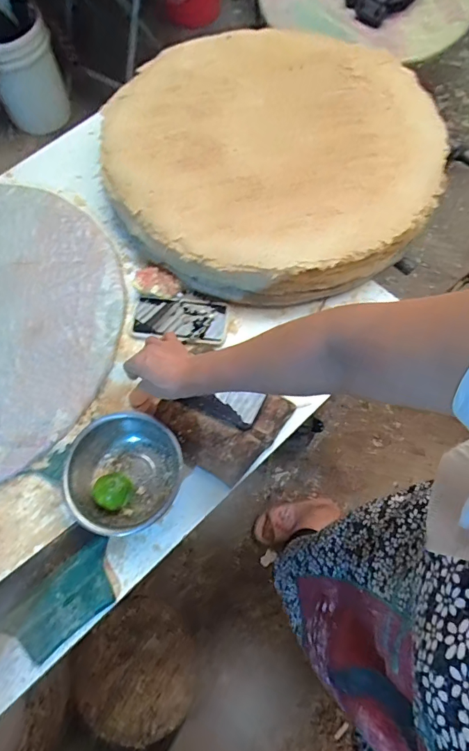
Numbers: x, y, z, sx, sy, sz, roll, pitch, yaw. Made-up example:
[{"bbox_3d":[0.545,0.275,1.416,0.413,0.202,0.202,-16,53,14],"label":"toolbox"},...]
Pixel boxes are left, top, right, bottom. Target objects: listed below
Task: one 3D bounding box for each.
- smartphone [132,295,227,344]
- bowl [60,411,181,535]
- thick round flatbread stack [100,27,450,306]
[{"bbox_3d":[-0.095,-0.098,0.733,0.158,0.015,0.080,6,70,4],"label":"smartphone"},{"bbox_3d":[-0.158,0.144,0.616,0.158,0.069,0.157,-1,69,2],"label":"bowl"},{"bbox_3d":[0.073,-0.412,0.783,0.574,0.077,0.557,-1,69,2],"label":"thick round flatbread stack"}]

